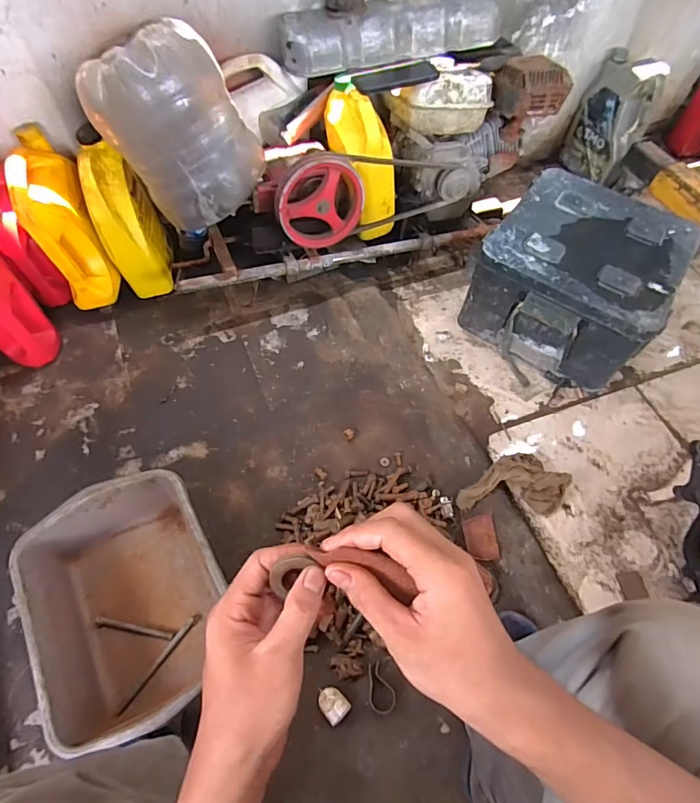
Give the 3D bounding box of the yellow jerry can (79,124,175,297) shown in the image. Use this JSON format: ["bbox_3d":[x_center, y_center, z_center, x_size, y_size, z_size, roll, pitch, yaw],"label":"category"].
[{"bbox_3d":[-0.491,-0.400,1.016,0.107,0.312,0.172,-10,59,-8],"label":"yellow jerry can"}]

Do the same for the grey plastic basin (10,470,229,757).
[{"bbox_3d":[-0.339,0.315,0.725,0.265,0.153,0.344,-27,63,-17],"label":"grey plastic basin"}]

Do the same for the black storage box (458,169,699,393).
[{"bbox_3d":[0.514,-0.284,1.050,0.362,0.237,0.372,31,63,16],"label":"black storage box"}]

